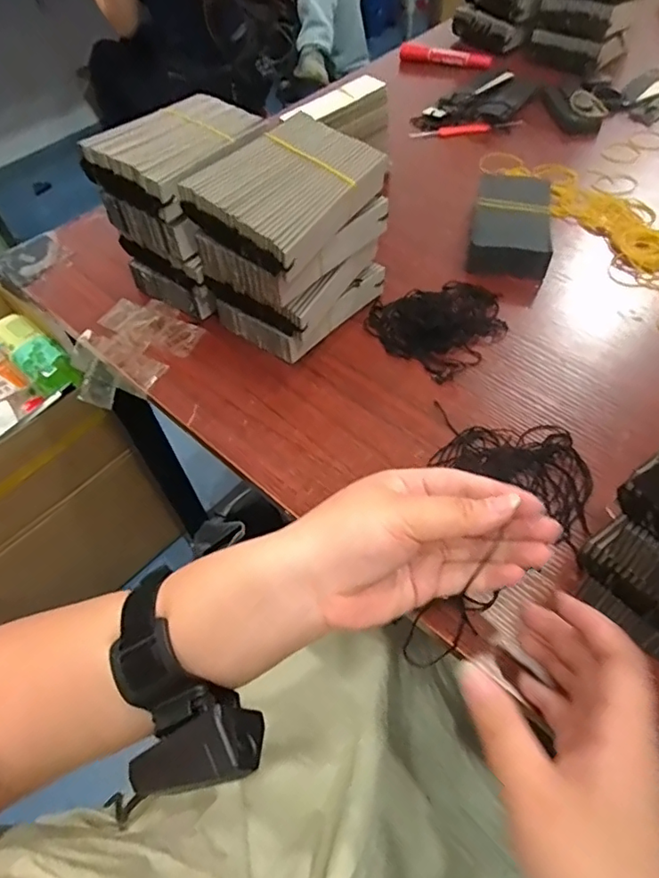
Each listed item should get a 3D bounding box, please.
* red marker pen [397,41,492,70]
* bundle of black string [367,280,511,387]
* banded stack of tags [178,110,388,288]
[{"bbox_3d":[0.175,-0.577,0.830,0.136,0.019,0.026,18,57,16],"label":"red marker pen"},{"bbox_3d":[0.101,-0.115,0.512,0.108,0.018,0.119,35,63,25],"label":"bundle of black string"},{"bbox_3d":[-0.033,-0.194,0.432,0.106,0.047,0.127,33,62,24],"label":"banded stack of tags"}]

